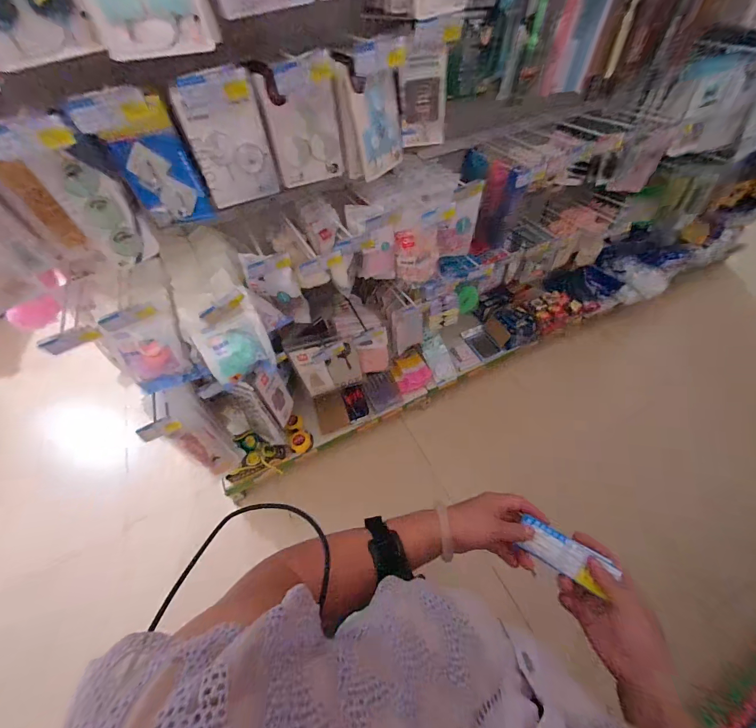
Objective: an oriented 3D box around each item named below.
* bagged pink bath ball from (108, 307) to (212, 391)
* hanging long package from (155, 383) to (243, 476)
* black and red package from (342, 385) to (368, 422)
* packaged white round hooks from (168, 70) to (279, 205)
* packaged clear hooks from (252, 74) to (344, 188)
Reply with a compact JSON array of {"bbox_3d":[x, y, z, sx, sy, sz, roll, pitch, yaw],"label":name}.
[{"bbox_3d":[-0.513,-0.015,0.764,0.159,0.229,0.038,-21,54,-10],"label":"bagged pink bath ball"},{"bbox_3d":[-0.538,0.232,1.048,0.089,0.416,0.128,-13,53,-5],"label":"hanging long package"},{"bbox_3d":[-0.089,0.155,1.356,0.089,0.012,0.135,-18,97,-7],"label":"black and red package"},{"bbox_3d":[-0.260,-0.388,0.587,0.124,0.190,0.021,-31,57,-18],"label":"packaged white round hooks"},{"bbox_3d":[-0.141,-0.454,0.651,0.139,0.173,0.036,-22,54,-11],"label":"packaged clear hooks"}]

